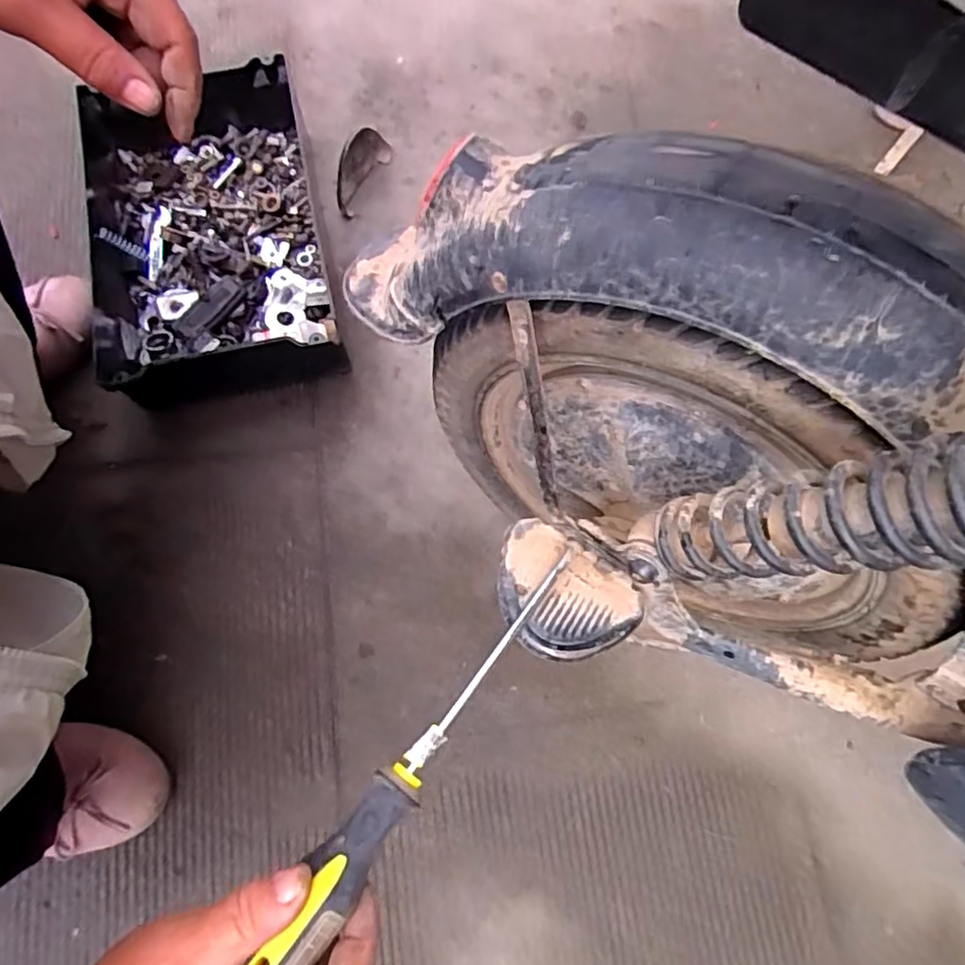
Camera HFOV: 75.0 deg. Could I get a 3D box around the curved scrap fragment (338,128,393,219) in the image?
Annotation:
[{"bbox_3d":[-0.133,-0.344,0.681,0.020,0.058,0.097,24,74,4],"label":"curved scrap fragment"}]

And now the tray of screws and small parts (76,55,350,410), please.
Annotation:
[{"bbox_3d":[-0.285,-0.248,0.639,0.232,0.075,0.331,-12,75,-6],"label":"tray of screws and small parts"}]

